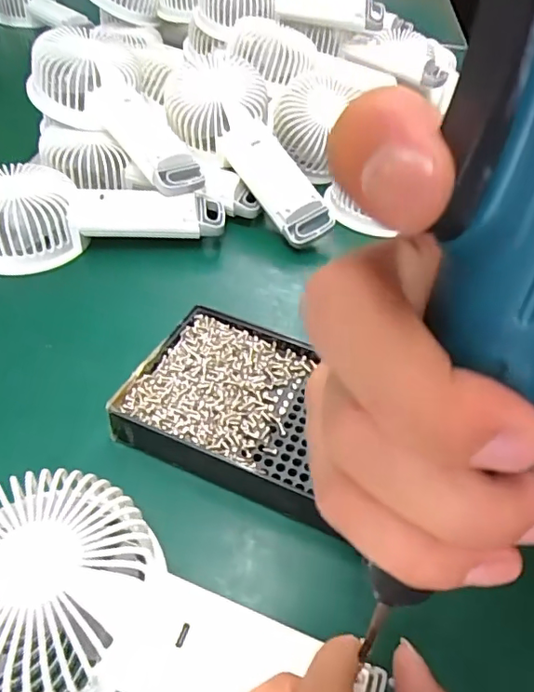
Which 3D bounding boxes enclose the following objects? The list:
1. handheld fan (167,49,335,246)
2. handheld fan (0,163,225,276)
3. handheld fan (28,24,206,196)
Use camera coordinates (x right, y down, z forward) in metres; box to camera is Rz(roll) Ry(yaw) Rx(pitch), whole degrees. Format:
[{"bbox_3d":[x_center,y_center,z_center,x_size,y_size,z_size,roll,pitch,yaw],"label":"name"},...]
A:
[{"bbox_3d":[-0.015,-0.157,0.420,0.084,0.044,0.190,-28,77,-28],"label":"handheld fan"},{"bbox_3d":[-0.124,-0.098,0.382,0.178,0.044,0.074,-10,48,-15],"label":"handheld fan"},{"bbox_3d":[-0.109,-0.176,0.411,0.168,0.045,0.076,47,56,10],"label":"handheld fan"}]

